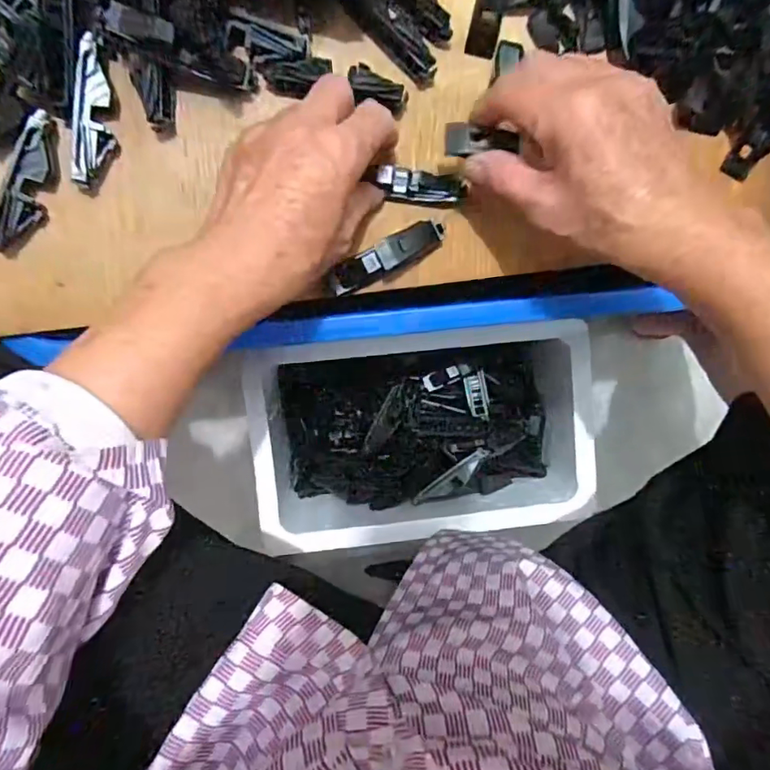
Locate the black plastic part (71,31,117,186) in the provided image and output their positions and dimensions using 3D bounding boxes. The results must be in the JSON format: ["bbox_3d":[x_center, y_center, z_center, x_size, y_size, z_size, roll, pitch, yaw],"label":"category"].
[{"bbox_3d":[-0.167,-0.155,0.306,0.018,0.019,0.077,7,95,-6],"label":"black plastic part"}]

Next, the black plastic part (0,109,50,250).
[{"bbox_3d":[-0.208,-0.117,0.307,0.018,0.017,0.079,18,94,-6],"label":"black plastic part"}]

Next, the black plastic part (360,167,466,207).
[{"bbox_3d":[0.023,-0.120,0.322,0.051,0.015,0.018,9,95,-4],"label":"black plastic part"}]

